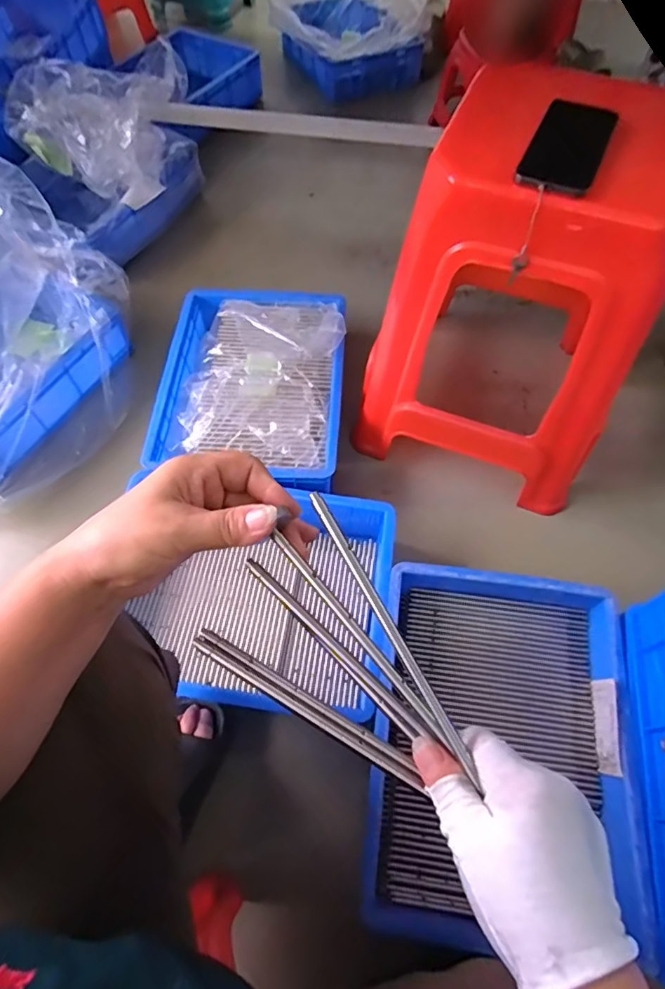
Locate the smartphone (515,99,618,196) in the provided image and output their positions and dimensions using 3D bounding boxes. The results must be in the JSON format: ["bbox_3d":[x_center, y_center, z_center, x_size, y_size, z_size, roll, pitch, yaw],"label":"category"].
[{"bbox_3d":[0.248,-0.368,0.538,0.073,0.015,0.145,23,64,12],"label":"smartphone"}]

